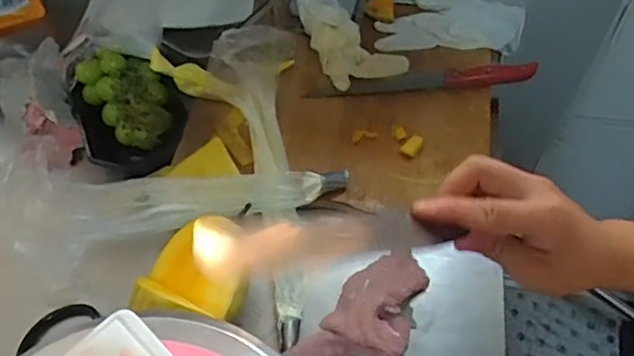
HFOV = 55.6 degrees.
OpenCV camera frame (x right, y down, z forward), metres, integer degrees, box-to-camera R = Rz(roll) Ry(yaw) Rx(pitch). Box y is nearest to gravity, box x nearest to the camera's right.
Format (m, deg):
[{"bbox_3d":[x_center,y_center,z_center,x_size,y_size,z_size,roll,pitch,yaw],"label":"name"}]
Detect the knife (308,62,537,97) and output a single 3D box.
[{"bbox_3d":[0.130,-0.124,0.740,0.274,0.020,0.031,-5,56,-1],"label":"knife"}]

